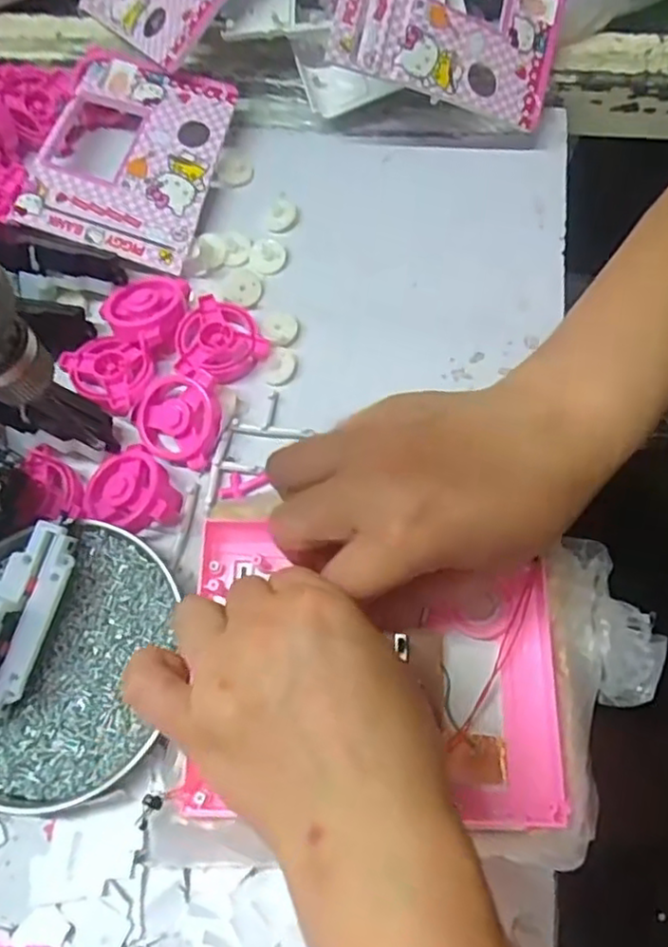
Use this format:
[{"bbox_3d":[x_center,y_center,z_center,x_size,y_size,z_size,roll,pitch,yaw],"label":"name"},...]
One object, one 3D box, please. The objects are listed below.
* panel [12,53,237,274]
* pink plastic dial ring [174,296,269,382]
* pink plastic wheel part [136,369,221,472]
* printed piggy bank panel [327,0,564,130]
[{"bbox_3d":[-0.135,-0.209,0.449,0.115,0.011,0.144,13,75,3],"label":"panel"},{"bbox_3d":[-0.067,-0.079,0.406,0.054,0.010,0.053,-1,68,2],"label":"pink plastic dial ring"},{"bbox_3d":[-0.089,-0.030,0.390,0.046,0.015,0.055,-4,83,14],"label":"pink plastic wheel part"},{"bbox_3d":[0.074,-0.286,0.421,0.144,0.011,0.113,8,84,-18],"label":"printed piggy bank panel"}]

